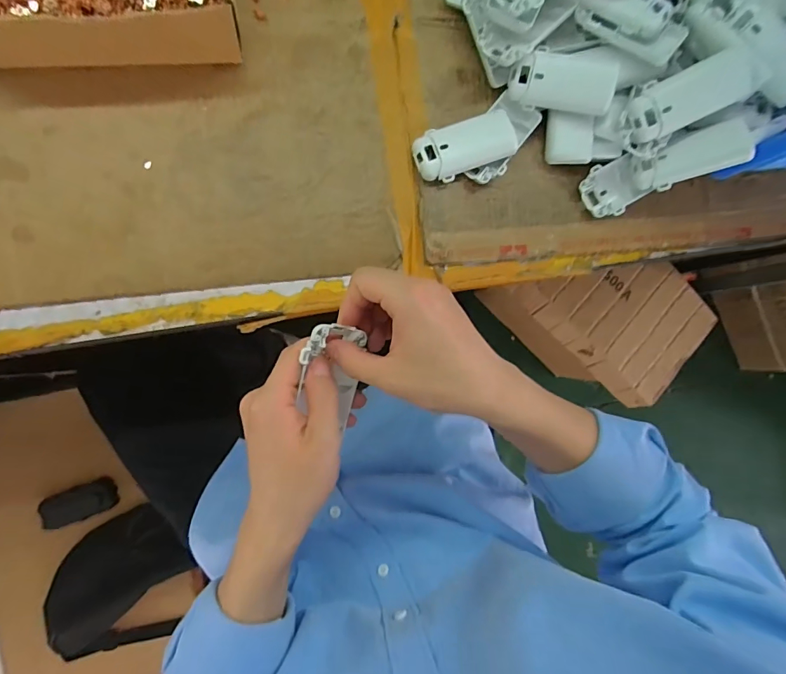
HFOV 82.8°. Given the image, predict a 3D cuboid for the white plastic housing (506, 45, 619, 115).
[{"bbox_3d":[0.156,-0.238,0.413,0.092,0.022,0.050,12,103,6],"label":"white plastic housing"}]

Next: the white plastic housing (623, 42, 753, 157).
[{"bbox_3d":[0.260,-0.211,0.398,0.104,0.021,0.051,-27,95,17],"label":"white plastic housing"}]

